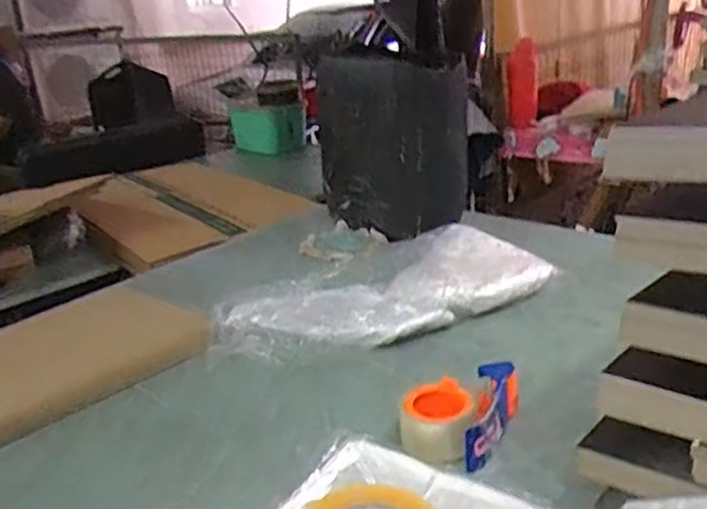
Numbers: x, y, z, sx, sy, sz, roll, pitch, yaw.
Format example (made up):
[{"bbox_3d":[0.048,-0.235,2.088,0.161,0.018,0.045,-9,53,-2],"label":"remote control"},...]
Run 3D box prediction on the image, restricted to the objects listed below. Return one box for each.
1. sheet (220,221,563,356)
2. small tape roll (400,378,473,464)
[{"bbox_3d":[0.050,0.059,1.127,0.525,0.048,0.266,-16,24,-26],"label":"sheet"},{"bbox_3d":[0.094,0.189,0.789,0.076,0.058,0.081,-1,22,11],"label":"small tape roll"}]

